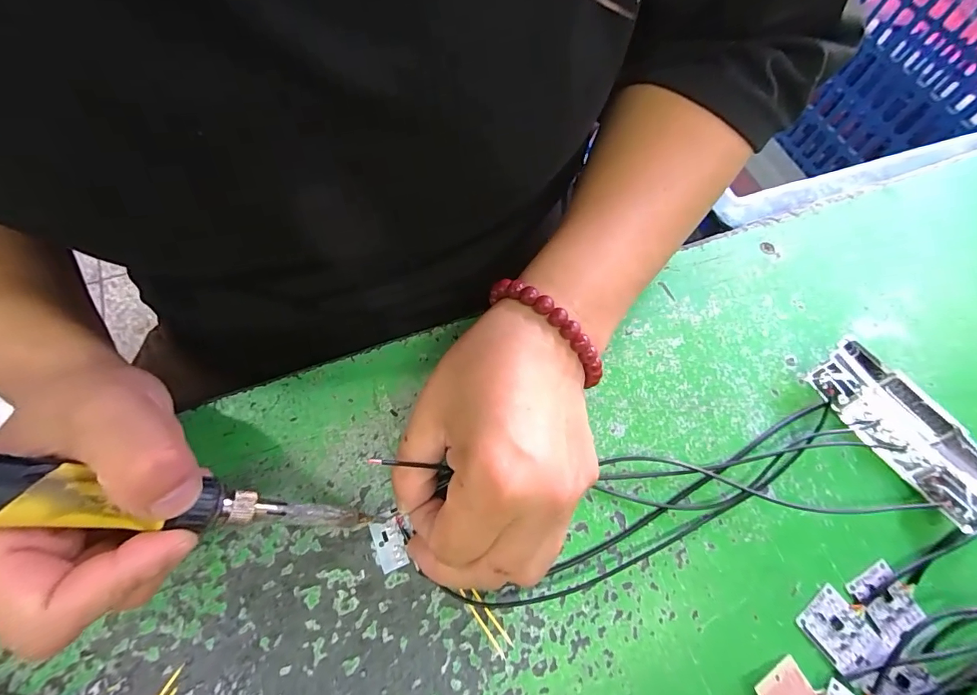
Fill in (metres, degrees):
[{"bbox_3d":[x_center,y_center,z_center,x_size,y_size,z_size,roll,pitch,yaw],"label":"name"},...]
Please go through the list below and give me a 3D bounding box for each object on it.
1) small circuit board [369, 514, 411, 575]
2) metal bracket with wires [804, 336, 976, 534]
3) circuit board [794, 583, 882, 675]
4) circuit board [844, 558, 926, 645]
[{"bbox_3d":[-0.045,0.090,0.201,0.013,0.004,0.022,-21,68,-13],"label":"small circuit board"},{"bbox_3d":[0.214,0.041,0.227,0.038,0.020,0.096,-32,71,-16],"label":"metal bracket with wires"},{"bbox_3d":[0.157,0.126,0.195,0.026,0.004,0.028,-33,72,-17],"label":"circuit board"},{"bbox_3d":[0.183,0.116,0.202,0.024,0.004,0.026,-24,69,-13],"label":"circuit board"}]

